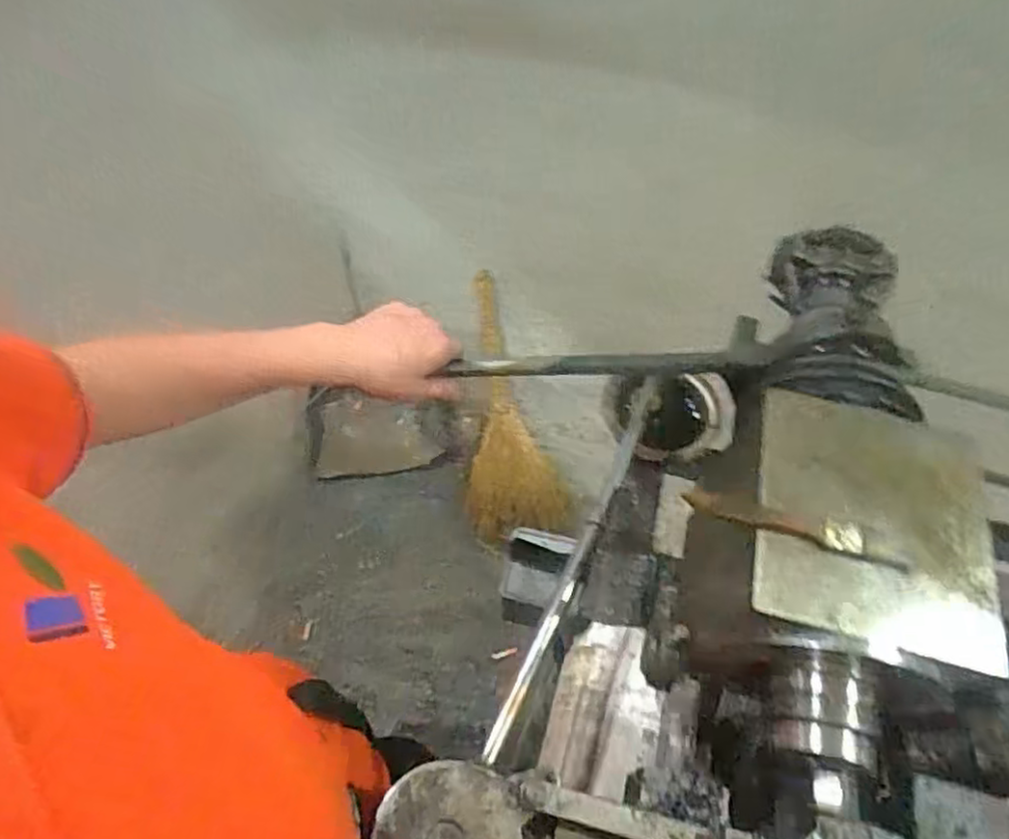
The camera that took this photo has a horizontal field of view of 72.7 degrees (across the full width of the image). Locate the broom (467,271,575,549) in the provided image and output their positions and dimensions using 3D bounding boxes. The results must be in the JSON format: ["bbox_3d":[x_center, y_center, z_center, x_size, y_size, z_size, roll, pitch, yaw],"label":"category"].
[{"bbox_3d":[-0.019,-0.041,1.634,0.209,0.083,0.696,-8,61,-9],"label":"broom"}]

